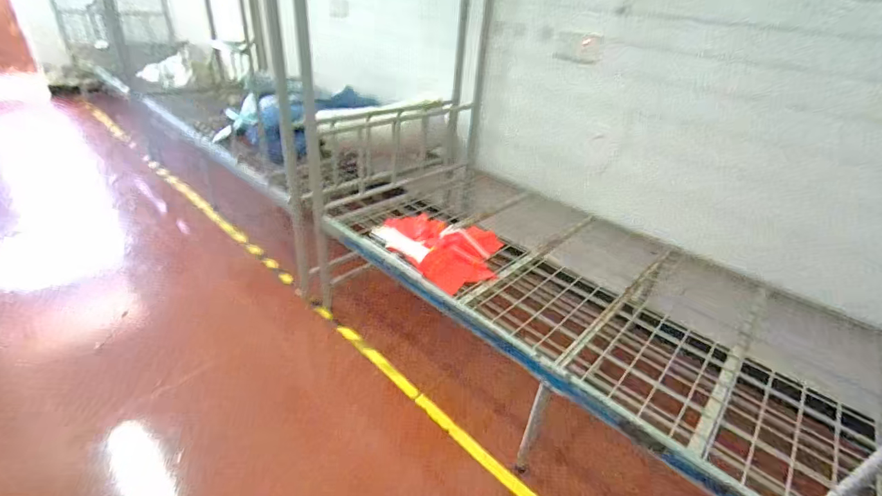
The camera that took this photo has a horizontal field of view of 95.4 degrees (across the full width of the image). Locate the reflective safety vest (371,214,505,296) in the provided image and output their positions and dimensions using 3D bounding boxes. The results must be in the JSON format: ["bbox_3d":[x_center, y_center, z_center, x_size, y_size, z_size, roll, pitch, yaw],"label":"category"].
[{"bbox_3d":[0.013,-0.035,1.362,0.369,0.070,0.461,-19,40,-33],"label":"reflective safety vest"}]

